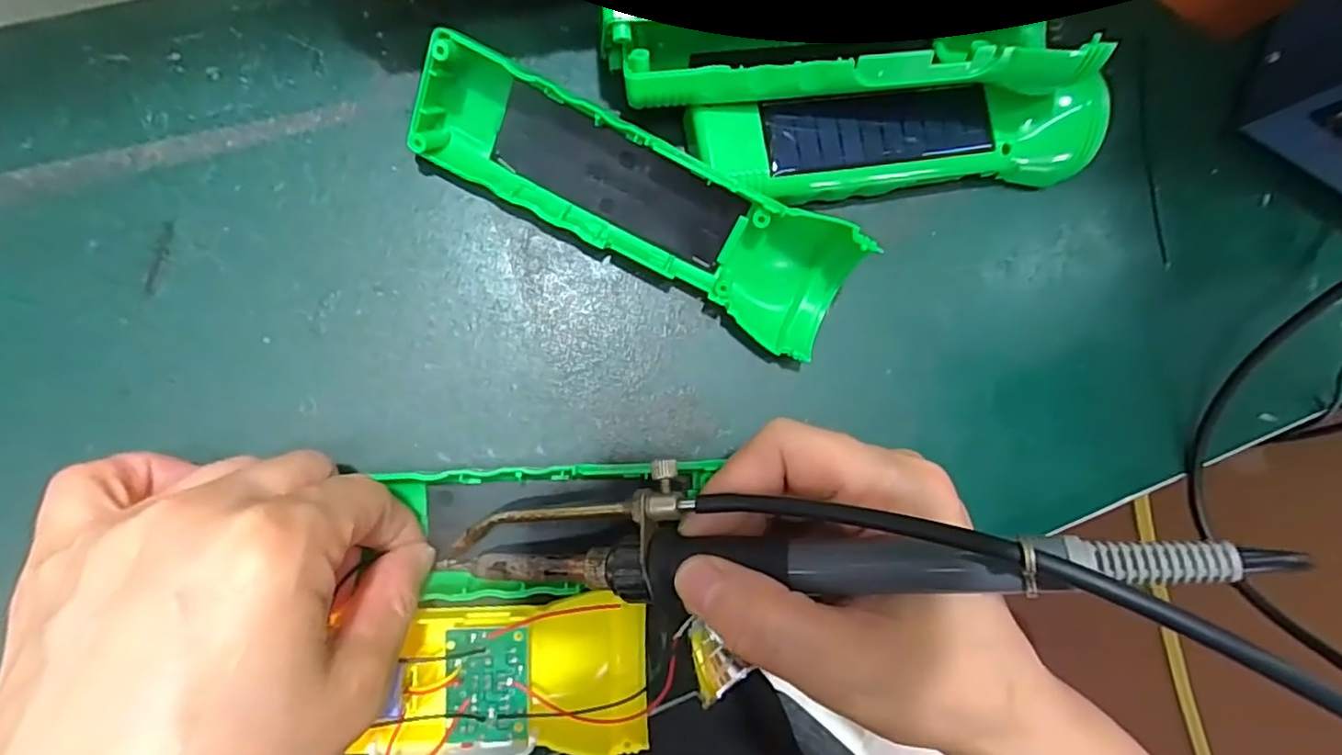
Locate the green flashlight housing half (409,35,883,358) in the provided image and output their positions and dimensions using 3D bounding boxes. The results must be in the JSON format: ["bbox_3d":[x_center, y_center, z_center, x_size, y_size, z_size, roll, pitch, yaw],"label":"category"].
[{"bbox_3d":[-0.010,-0.067,0.228,0.165,0.035,0.050,28,82,-5],"label":"green flashlight housing half"}]

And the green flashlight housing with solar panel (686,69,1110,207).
[{"bbox_3d":[0.091,-0.092,0.250,0.168,0.023,0.039,-8,88,-10],"label":"green flashlight housing with solar panel"}]

